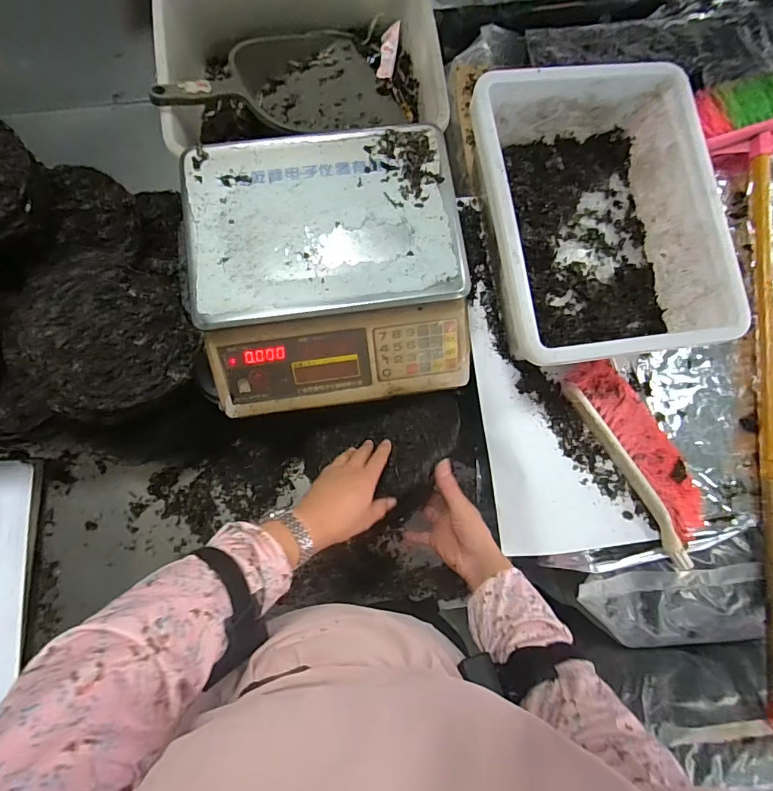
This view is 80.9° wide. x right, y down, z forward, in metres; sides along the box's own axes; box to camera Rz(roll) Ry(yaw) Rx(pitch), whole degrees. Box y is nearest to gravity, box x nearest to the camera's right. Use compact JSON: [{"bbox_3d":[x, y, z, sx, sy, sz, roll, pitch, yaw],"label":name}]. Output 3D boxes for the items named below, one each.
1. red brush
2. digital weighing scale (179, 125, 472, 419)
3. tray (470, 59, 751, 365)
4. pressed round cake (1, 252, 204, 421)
[{"bbox_3d":[0.344,0.077,0.608,0.092,0.059,0.287,-31,83,-7],"label":"red brush"},{"bbox_3d":[-0.073,-0.157,0.582,0.330,0.096,0.318,-7,81,-3],"label":"digital weighing scale"},{"bbox_3d":[0.265,-0.221,0.607,0.277,0.146,0.357,-9,81,-4],"label":"tray"},{"bbox_3d":[-0.346,-0.076,0.565,0.188,0.051,0.200,0,81,-2],"label":"pressed round cake"}]

